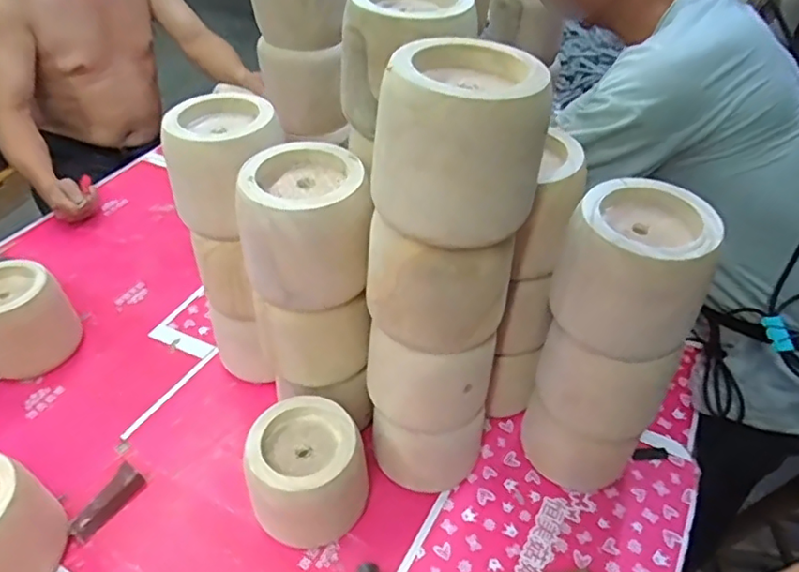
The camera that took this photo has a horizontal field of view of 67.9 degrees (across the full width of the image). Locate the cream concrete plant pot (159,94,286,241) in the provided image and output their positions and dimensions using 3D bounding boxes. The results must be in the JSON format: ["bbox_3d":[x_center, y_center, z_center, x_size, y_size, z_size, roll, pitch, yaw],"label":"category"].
[{"bbox_3d":[-0.199,-0.137,0.677,0.119,0.117,0.110,-26,49,-26],"label":"cream concrete plant pot"}]

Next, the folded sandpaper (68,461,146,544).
[{"bbox_3d":[-0.354,0.260,0.716,0.027,0.026,0.092,25,50,26],"label":"folded sandpaper"}]

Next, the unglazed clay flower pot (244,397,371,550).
[{"bbox_3d":[-0.107,0.213,0.690,0.122,0.120,0.117,-15,45,-13],"label":"unglazed clay flower pot"}]

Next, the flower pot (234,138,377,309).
[{"bbox_3d":[-0.097,-0.061,0.600,0.118,0.119,0.121,-10,43,-11],"label":"flower pot"}]

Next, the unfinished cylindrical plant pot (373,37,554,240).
[{"bbox_3d":[0.050,-0.118,0.472,0.121,0.119,0.113,7,43,7],"label":"unfinished cylindrical plant pot"}]

